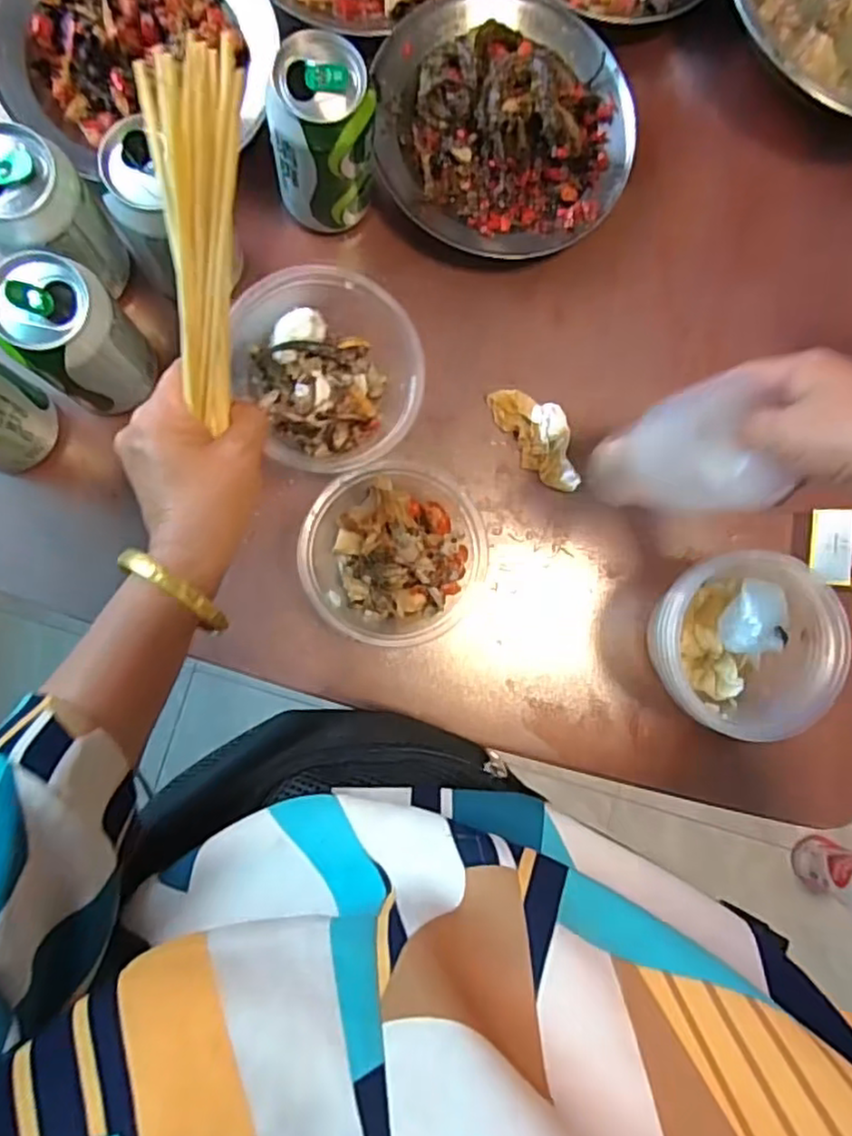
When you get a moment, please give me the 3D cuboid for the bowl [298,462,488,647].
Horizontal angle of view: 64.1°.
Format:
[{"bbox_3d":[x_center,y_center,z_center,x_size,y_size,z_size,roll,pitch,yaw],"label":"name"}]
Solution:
[{"bbox_3d":[-0.017,-0.010,0.467,0.127,0.066,0.118,0,88,-5],"label":"bowl"}]

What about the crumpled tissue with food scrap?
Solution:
[{"bbox_3d":[0.085,-0.097,0.499,0.043,0.018,0.087,-31,91,-6],"label":"crumpled tissue with food scrap"}]

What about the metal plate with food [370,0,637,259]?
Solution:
[{"bbox_3d":[0.056,-0.321,0.490,0.179,0.042,0.174,-3,88,-6],"label":"metal plate with food"}]

